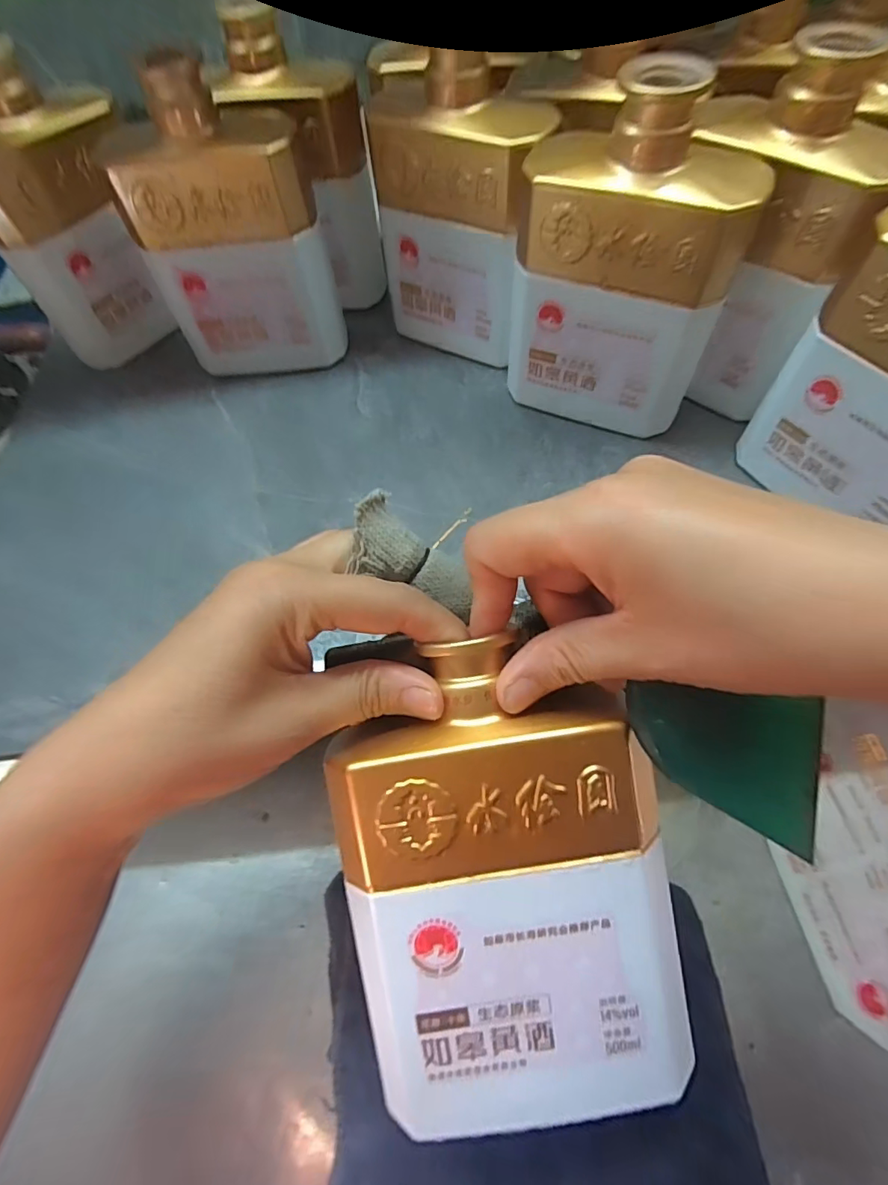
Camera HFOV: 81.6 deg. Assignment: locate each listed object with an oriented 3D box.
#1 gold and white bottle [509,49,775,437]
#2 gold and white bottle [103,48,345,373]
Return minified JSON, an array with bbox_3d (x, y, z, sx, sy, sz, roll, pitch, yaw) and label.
[{"bbox_3d":[0.097,-0.169,0.283,0.110,0.165,0.043,22,67,14],"label":"gold and white bottle"},{"bbox_3d":[-0.132,-0.224,0.333,0.108,0.156,0.055,0,63,4],"label":"gold and white bottle"}]

